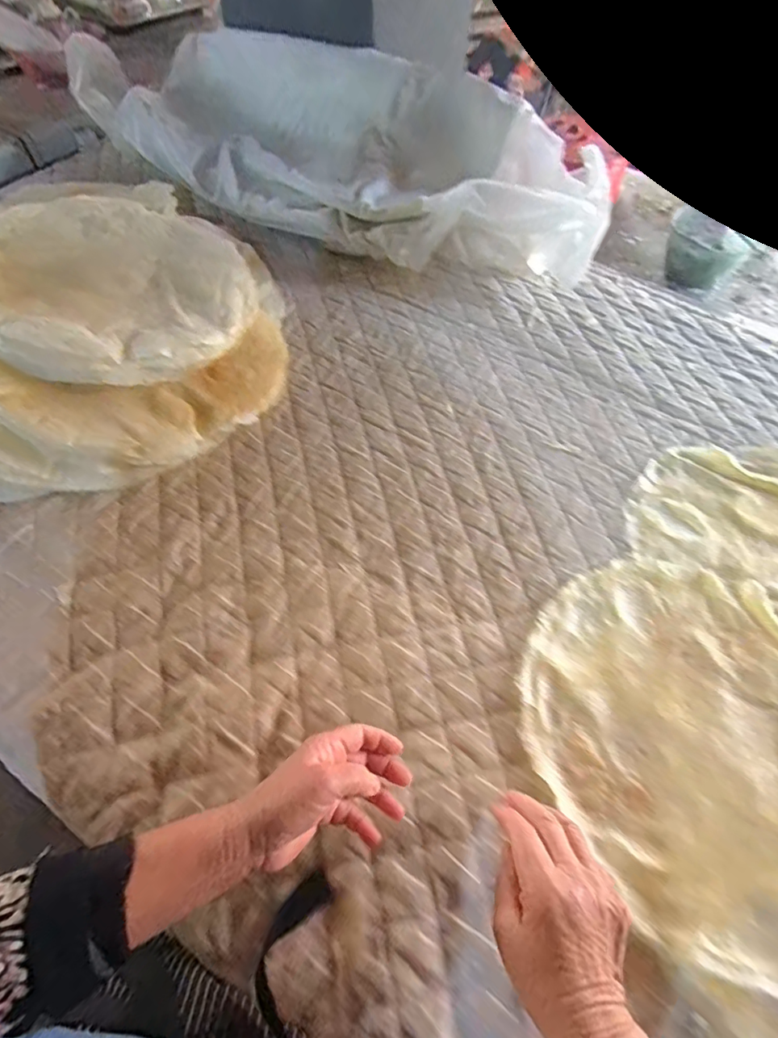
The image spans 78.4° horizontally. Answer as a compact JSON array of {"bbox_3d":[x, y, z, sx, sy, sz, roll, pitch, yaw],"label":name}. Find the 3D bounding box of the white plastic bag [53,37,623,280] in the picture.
[{"bbox_3d":[-0.127,-0.685,0.898,1.091,0.197,0.356,25,60,13],"label":"white plastic bag"}]

